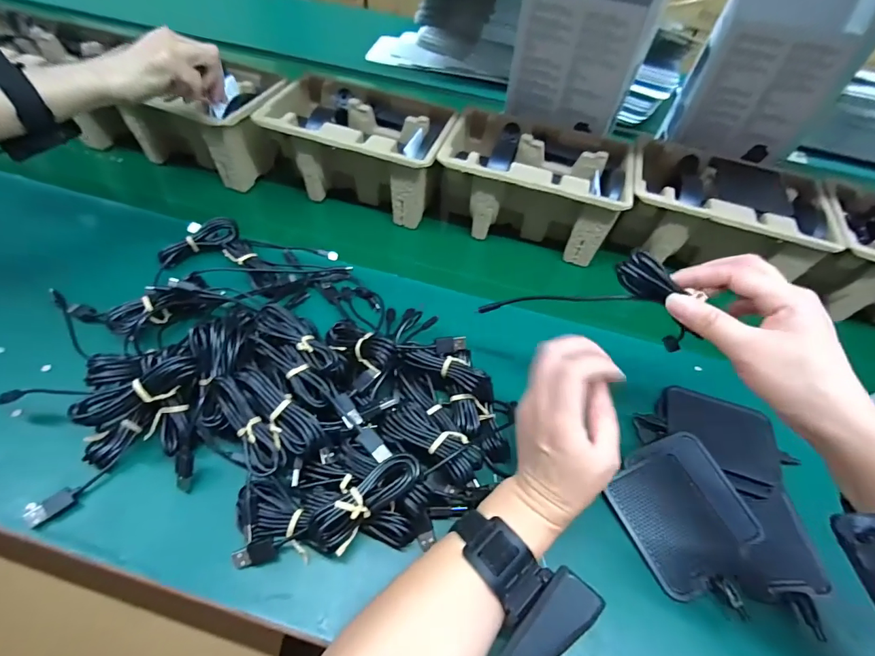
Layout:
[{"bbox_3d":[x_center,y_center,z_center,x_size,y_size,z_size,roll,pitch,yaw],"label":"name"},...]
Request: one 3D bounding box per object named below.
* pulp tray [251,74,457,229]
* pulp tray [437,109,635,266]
[{"bbox_3d":[-0.102,-0.236,0.574,0.228,0.113,0.140,11,49,7],"label":"pulp tray"},{"bbox_3d":[0.122,-0.180,0.554,0.219,0.111,0.143,15,50,10],"label":"pulp tray"}]

